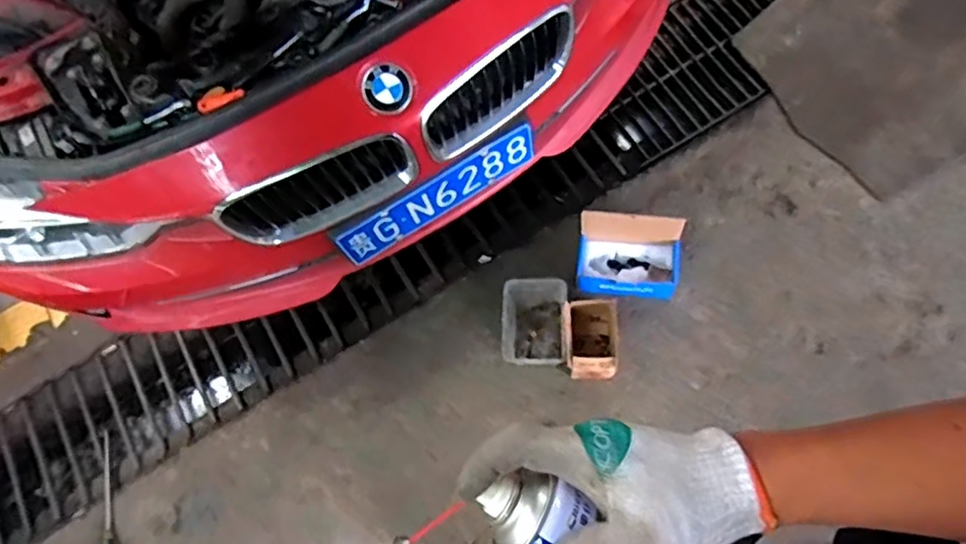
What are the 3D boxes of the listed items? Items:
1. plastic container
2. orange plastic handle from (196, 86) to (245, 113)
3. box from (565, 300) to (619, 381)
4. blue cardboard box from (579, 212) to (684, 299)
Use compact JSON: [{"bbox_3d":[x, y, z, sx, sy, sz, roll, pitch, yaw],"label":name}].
[{"bbox_3d":[0.123,0.128,1.596,0.156,0.117,0.210,2,70,8],"label":"plastic container"},{"bbox_3d":[-0.428,-0.284,1.049,0.078,0.026,0.030,-16,68,1],"label":"orange plastic handle"},{"bbox_3d":[0.258,0.159,1.540,0.130,0.111,0.181,-2,69,6],"label":"box"},{"bbox_3d":[0.358,-0.031,1.557,0.249,0.188,0.157,2,70,8],"label":"blue cardboard box"}]

